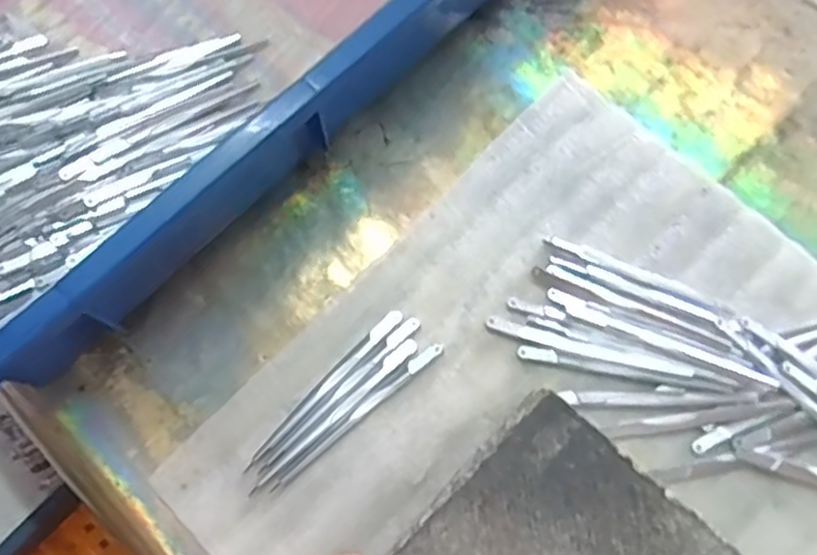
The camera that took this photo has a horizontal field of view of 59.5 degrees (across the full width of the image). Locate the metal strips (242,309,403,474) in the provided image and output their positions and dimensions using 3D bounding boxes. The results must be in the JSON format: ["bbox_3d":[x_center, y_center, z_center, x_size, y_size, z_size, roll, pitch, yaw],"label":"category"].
[{"bbox_3d":[-0.043,0.055,0.364,0.008,0.004,0.108,42,76,15],"label":"metal strips"}]

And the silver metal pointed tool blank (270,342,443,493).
[{"bbox_3d":[-0.025,0.068,0.359,0.108,0.004,0.007,-38,73,-11],"label":"silver metal pointed tool blank"}]

